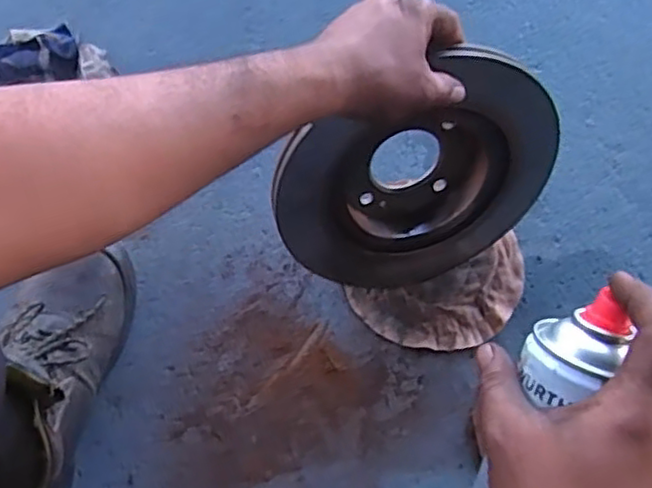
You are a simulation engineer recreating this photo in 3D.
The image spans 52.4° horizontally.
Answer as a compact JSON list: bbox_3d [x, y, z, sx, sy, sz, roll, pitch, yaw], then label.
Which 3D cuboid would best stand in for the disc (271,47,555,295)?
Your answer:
[{"bbox_3d":[0.078,-0.056,0.589,0.241,0.238,0.046,-20,50,-1],"label":"disc"}]

